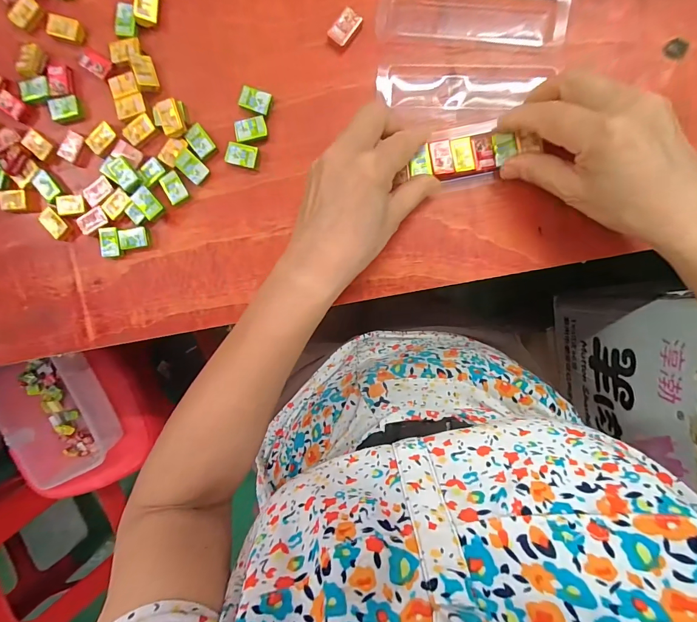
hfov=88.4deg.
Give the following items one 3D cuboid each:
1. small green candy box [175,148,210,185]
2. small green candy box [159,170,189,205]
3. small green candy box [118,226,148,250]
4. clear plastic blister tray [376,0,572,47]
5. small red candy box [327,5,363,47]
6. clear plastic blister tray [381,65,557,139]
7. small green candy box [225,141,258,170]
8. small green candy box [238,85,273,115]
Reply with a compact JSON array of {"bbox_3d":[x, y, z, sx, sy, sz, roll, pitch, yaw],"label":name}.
[{"bbox_3d":[-0.129,-0.119,0.295,0.025,0.004,0.017,41,83,-18],"label":"small green candy box"},{"bbox_3d":[-0.146,-0.103,0.300,0.016,0.005,0.024,-27,93,7],"label":"small green candy box"},{"bbox_3d":[-0.184,-0.062,0.307,0.025,0.006,0.017,-6,95,5],"label":"small green candy box"},{"bbox_3d":[0.093,-0.228,0.270,0.138,0.009,0.043,7,96,4],"label":"clear plastic blister tray"},{"bbox_3d":[-0.002,-0.221,0.279,0.027,0.009,0.016,-44,90,7],"label":"small red candy box"},{"bbox_3d":[0.085,-0.167,0.275,0.123,0.007,0.047,1,95,5],"label":"clear plastic blister tray"},{"bbox_3d":[-0.088,-0.127,0.294,0.025,0.004,0.018,10,96,4],"label":"small green candy box"},{"bbox_3d":[-0.075,-0.169,0.288,0.024,0.006,0.017,17,97,3],"label":"small green candy box"}]

